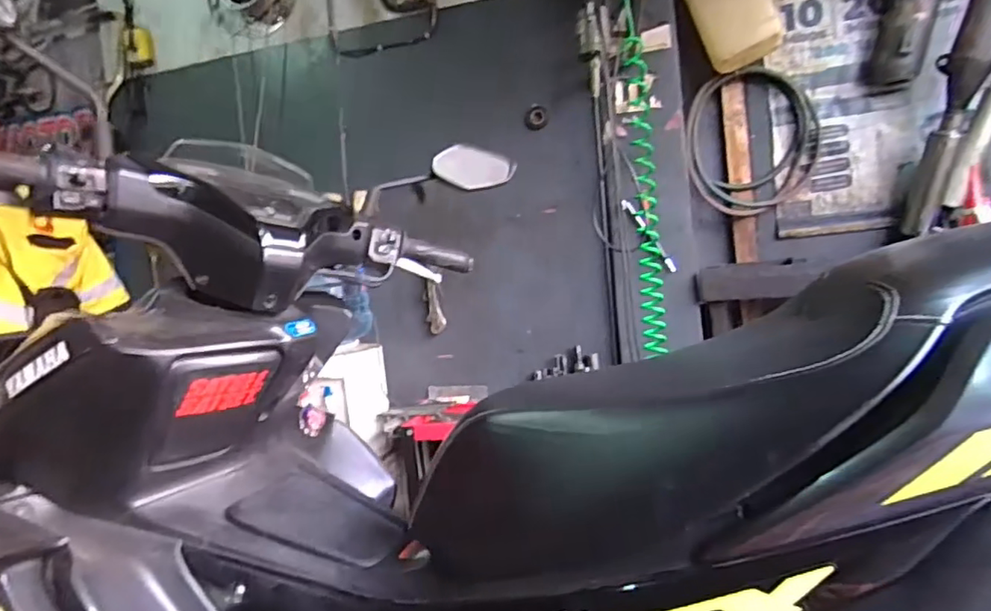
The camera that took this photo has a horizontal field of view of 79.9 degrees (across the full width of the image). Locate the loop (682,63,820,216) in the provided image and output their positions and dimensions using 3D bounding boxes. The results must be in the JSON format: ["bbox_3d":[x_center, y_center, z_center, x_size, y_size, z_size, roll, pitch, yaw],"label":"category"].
[{"bbox_3d":[0.692,-0.450,1.634,0.356,0.376,0.102,-5,4,3],"label":"loop"}]

